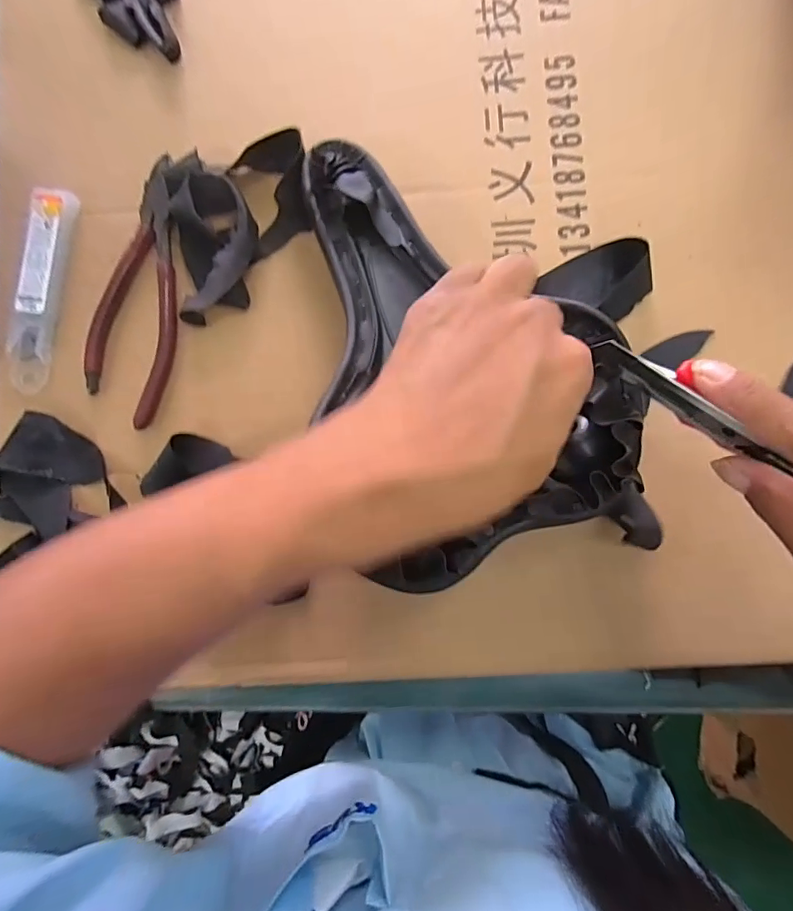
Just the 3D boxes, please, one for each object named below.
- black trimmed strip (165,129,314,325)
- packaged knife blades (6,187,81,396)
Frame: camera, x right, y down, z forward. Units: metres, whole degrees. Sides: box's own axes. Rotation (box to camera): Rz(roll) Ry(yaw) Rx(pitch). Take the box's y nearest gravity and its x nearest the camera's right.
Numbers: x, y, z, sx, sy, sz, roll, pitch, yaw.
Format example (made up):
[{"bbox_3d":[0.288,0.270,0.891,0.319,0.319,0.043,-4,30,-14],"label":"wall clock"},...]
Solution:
[{"bbox_3d":[-0.095,-0.142,0.287,0.085,0.023,0.104,-6,86,1],"label":"black trimmed strip"},{"bbox_3d":[-0.224,-0.104,0.291,0.028,0.011,0.126,9,86,2],"label":"packaged knife blades"}]

